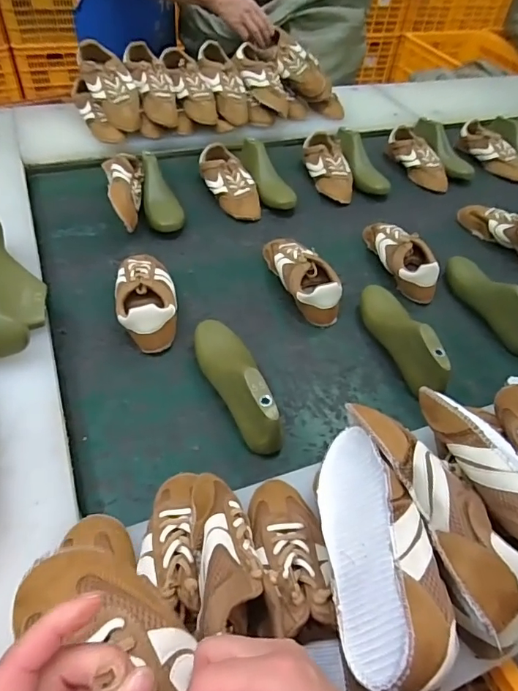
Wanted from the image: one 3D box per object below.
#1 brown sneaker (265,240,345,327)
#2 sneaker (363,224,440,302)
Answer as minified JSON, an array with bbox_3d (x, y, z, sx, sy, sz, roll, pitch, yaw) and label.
[{"bbox_3d":[0.075,-0.127,0.814,0.085,0.065,0.199,-13,52,-16],"label":"brown sneaker"},{"bbox_3d":[0.265,-0.168,0.873,0.090,0.060,0.202,-5,50,-10],"label":"sneaker"}]

